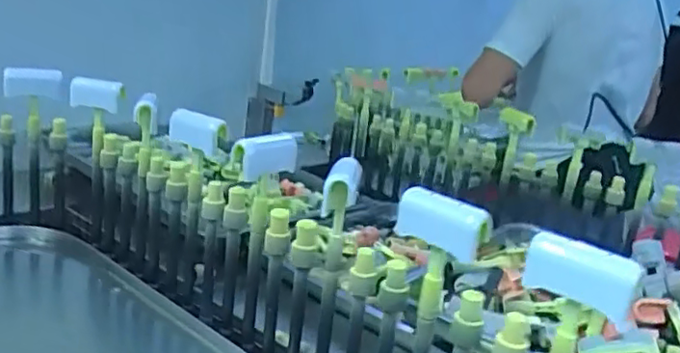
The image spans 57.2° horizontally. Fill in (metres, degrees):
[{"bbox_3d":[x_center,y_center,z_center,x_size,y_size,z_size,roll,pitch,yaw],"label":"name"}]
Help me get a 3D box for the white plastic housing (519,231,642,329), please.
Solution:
[{"bbox_3d":[0.167,0.070,0.432,0.071,0.041,0.031,17,19,32],"label":"white plastic housing"}]

